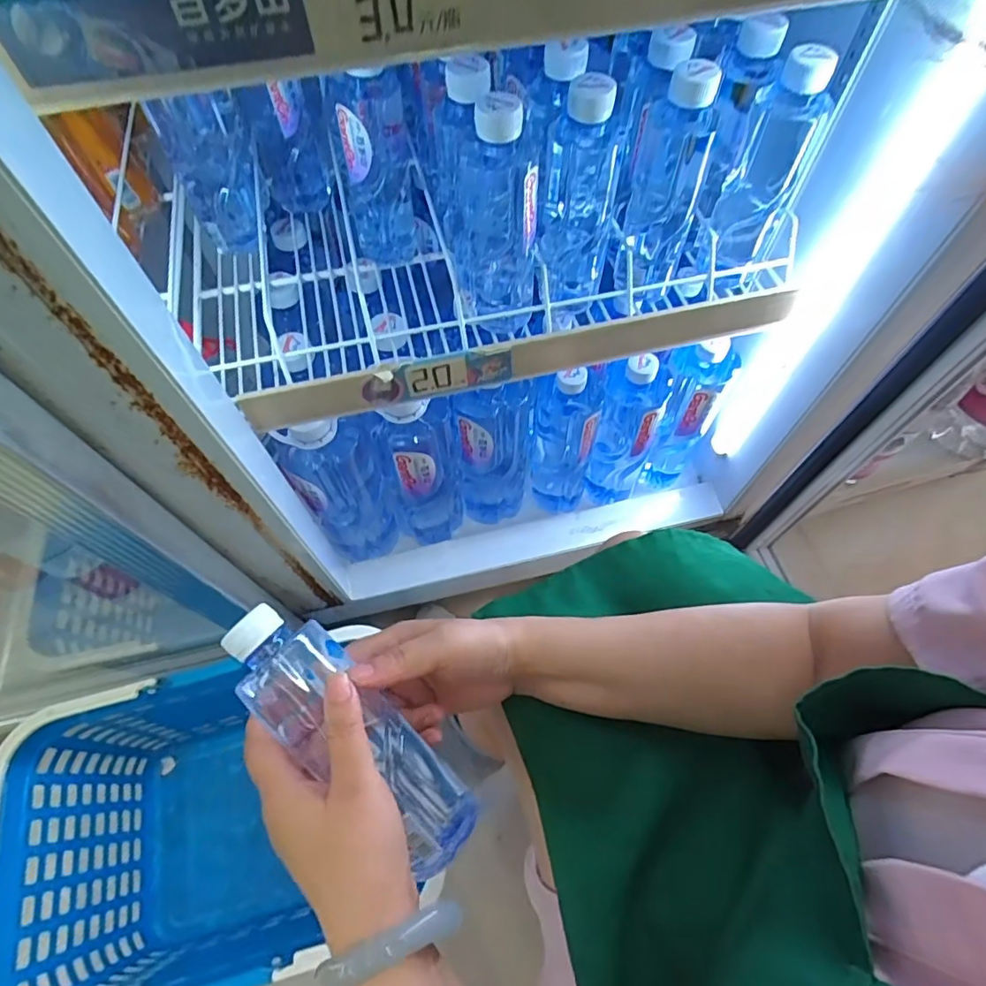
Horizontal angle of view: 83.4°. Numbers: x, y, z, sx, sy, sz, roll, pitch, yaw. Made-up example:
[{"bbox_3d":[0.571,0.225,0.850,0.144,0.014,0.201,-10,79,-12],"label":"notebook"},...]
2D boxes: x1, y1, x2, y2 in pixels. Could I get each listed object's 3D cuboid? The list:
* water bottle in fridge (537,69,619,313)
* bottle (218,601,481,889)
[{"bbox_3d":[0.063,-0.215,0.434,0.053,0.181,0.058,6,63,4],"label":"water bottle in fridge"},{"bbox_3d":[-0.083,0.138,0.328,0.177,0.054,0.058,42,69,-4],"label":"bottle"}]

